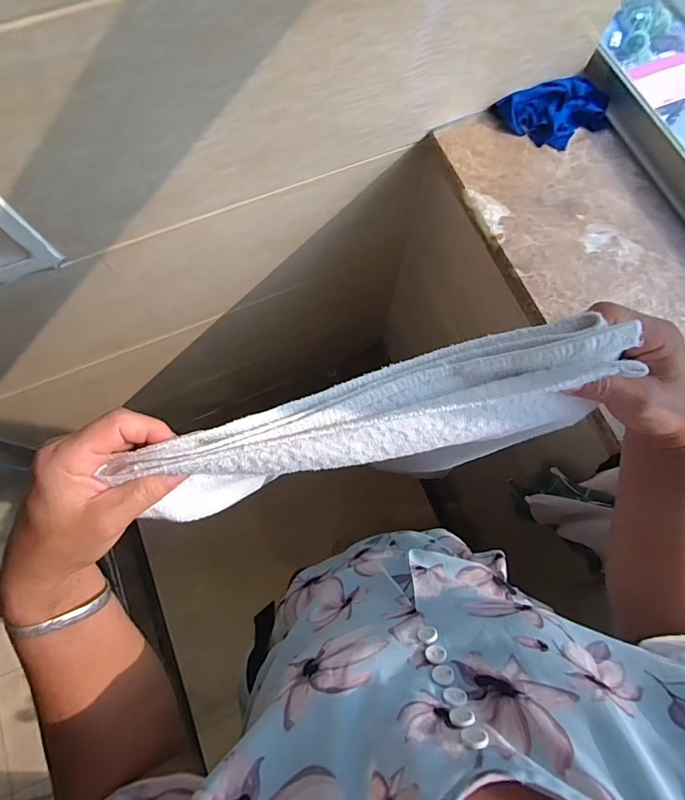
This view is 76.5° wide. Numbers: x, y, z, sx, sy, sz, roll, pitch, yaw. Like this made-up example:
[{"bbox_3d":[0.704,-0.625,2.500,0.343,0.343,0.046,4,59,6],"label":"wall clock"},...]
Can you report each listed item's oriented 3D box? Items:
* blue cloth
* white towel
[{"bbox_3d":[0.375,-0.506,0.767,0.186,0.033,0.114,-18,75,-6],"label":"blue cloth"},{"bbox_3d":[0.021,0.020,0.300,0.318,0.092,0.070,-15,75,-3],"label":"white towel"}]

